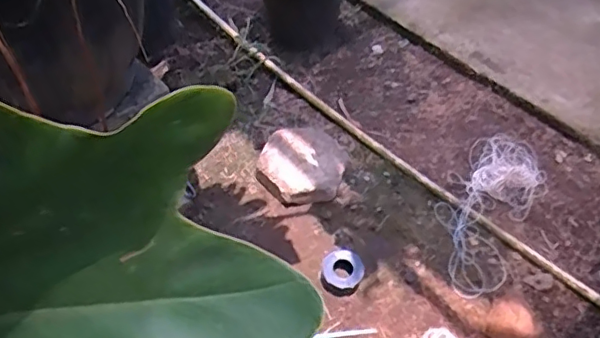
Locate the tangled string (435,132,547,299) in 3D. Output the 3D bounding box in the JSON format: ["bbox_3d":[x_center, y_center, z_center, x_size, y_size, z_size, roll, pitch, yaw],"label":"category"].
[{"bbox_3d":[0.445,0.068,1.318,0.204,0.061,0.494,28,56,18],"label":"tangled string"}]

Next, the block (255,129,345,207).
[{"bbox_3d":[0.005,-0.016,1.369,0.208,0.072,0.221,5,52,1],"label":"block"}]

